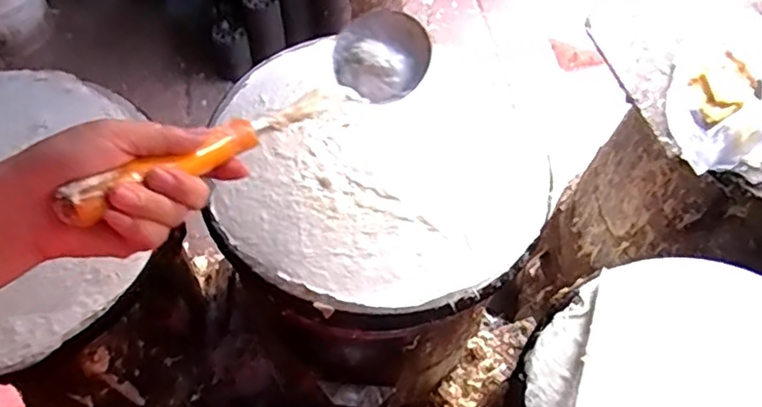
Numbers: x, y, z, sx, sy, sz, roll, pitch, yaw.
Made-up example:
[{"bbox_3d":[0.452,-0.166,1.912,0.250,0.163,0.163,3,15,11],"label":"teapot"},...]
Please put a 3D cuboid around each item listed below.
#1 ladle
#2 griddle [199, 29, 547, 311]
[{"bbox_3d":[-0.076,-0.083,0.464,0.082,0.053,0.373,34,38,16],"label":"ladle"},{"bbox_3d":[0.000,-0.040,0.659,0.352,0.035,0.318,10,59,2],"label":"griddle"}]

